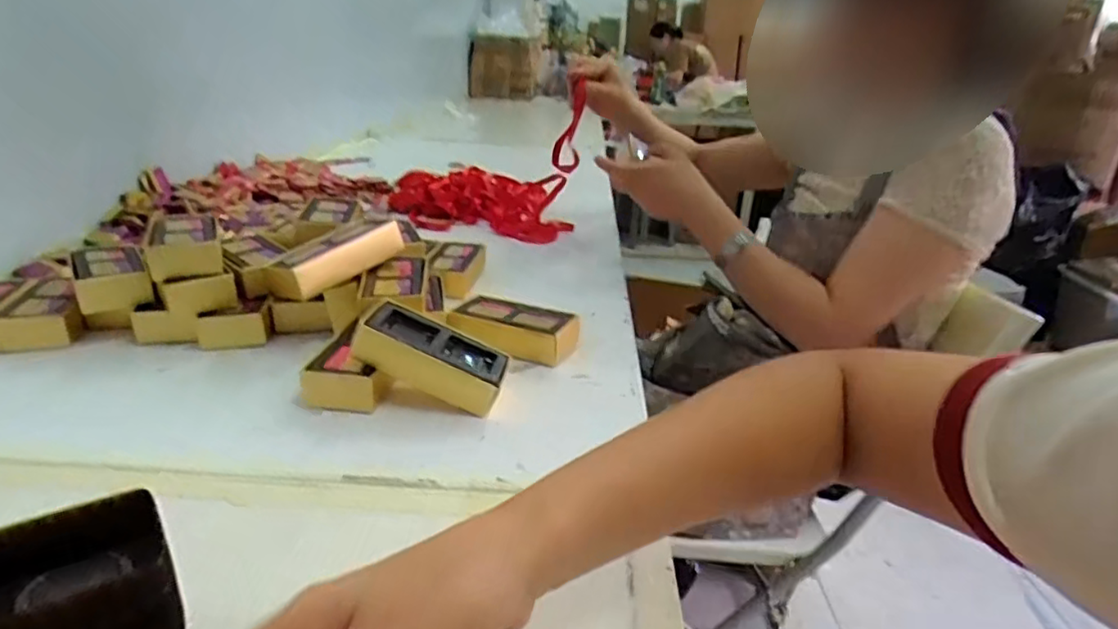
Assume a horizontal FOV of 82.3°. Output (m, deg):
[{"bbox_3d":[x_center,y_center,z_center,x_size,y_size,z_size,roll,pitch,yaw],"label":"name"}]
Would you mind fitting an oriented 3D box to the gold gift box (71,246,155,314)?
[{"bbox_3d":[-0.421,-0.038,0.601,0.054,0.032,0.111,-13,28,-33],"label":"gold gift box"}]

